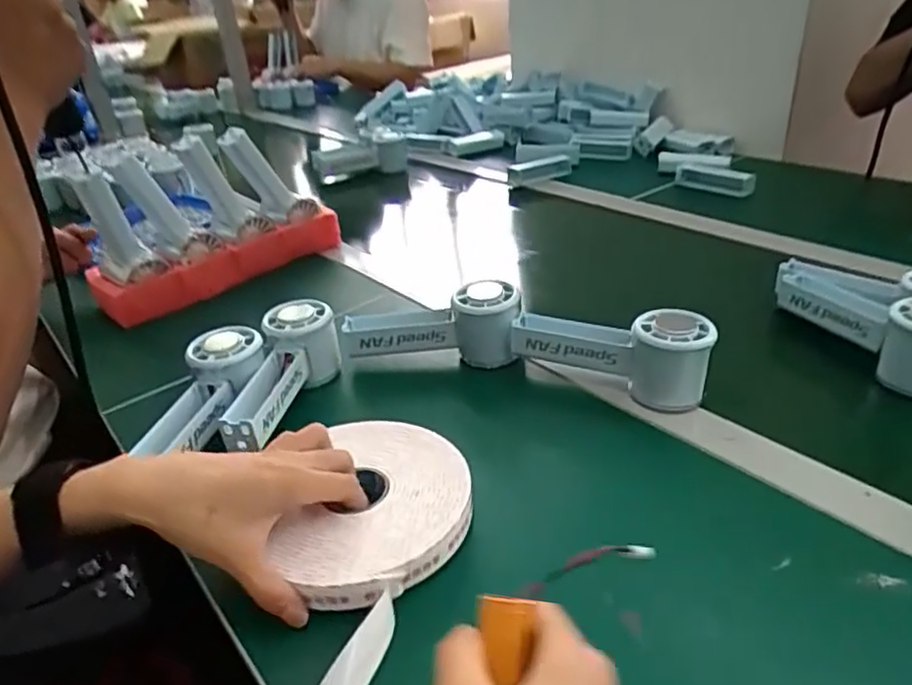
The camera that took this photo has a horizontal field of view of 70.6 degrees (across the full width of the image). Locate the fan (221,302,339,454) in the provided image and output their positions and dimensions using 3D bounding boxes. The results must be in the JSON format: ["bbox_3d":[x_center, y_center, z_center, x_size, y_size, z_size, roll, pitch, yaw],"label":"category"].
[{"bbox_3d":[-0.135,0.029,0.504,0.057,0.066,0.142,-1,29,6],"label":"fan"}]

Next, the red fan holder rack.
[{"bbox_3d":[-0.268,-0.092,0.748,0.278,0.057,0.076,-25,35,-33],"label":"red fan holder rack"}]

